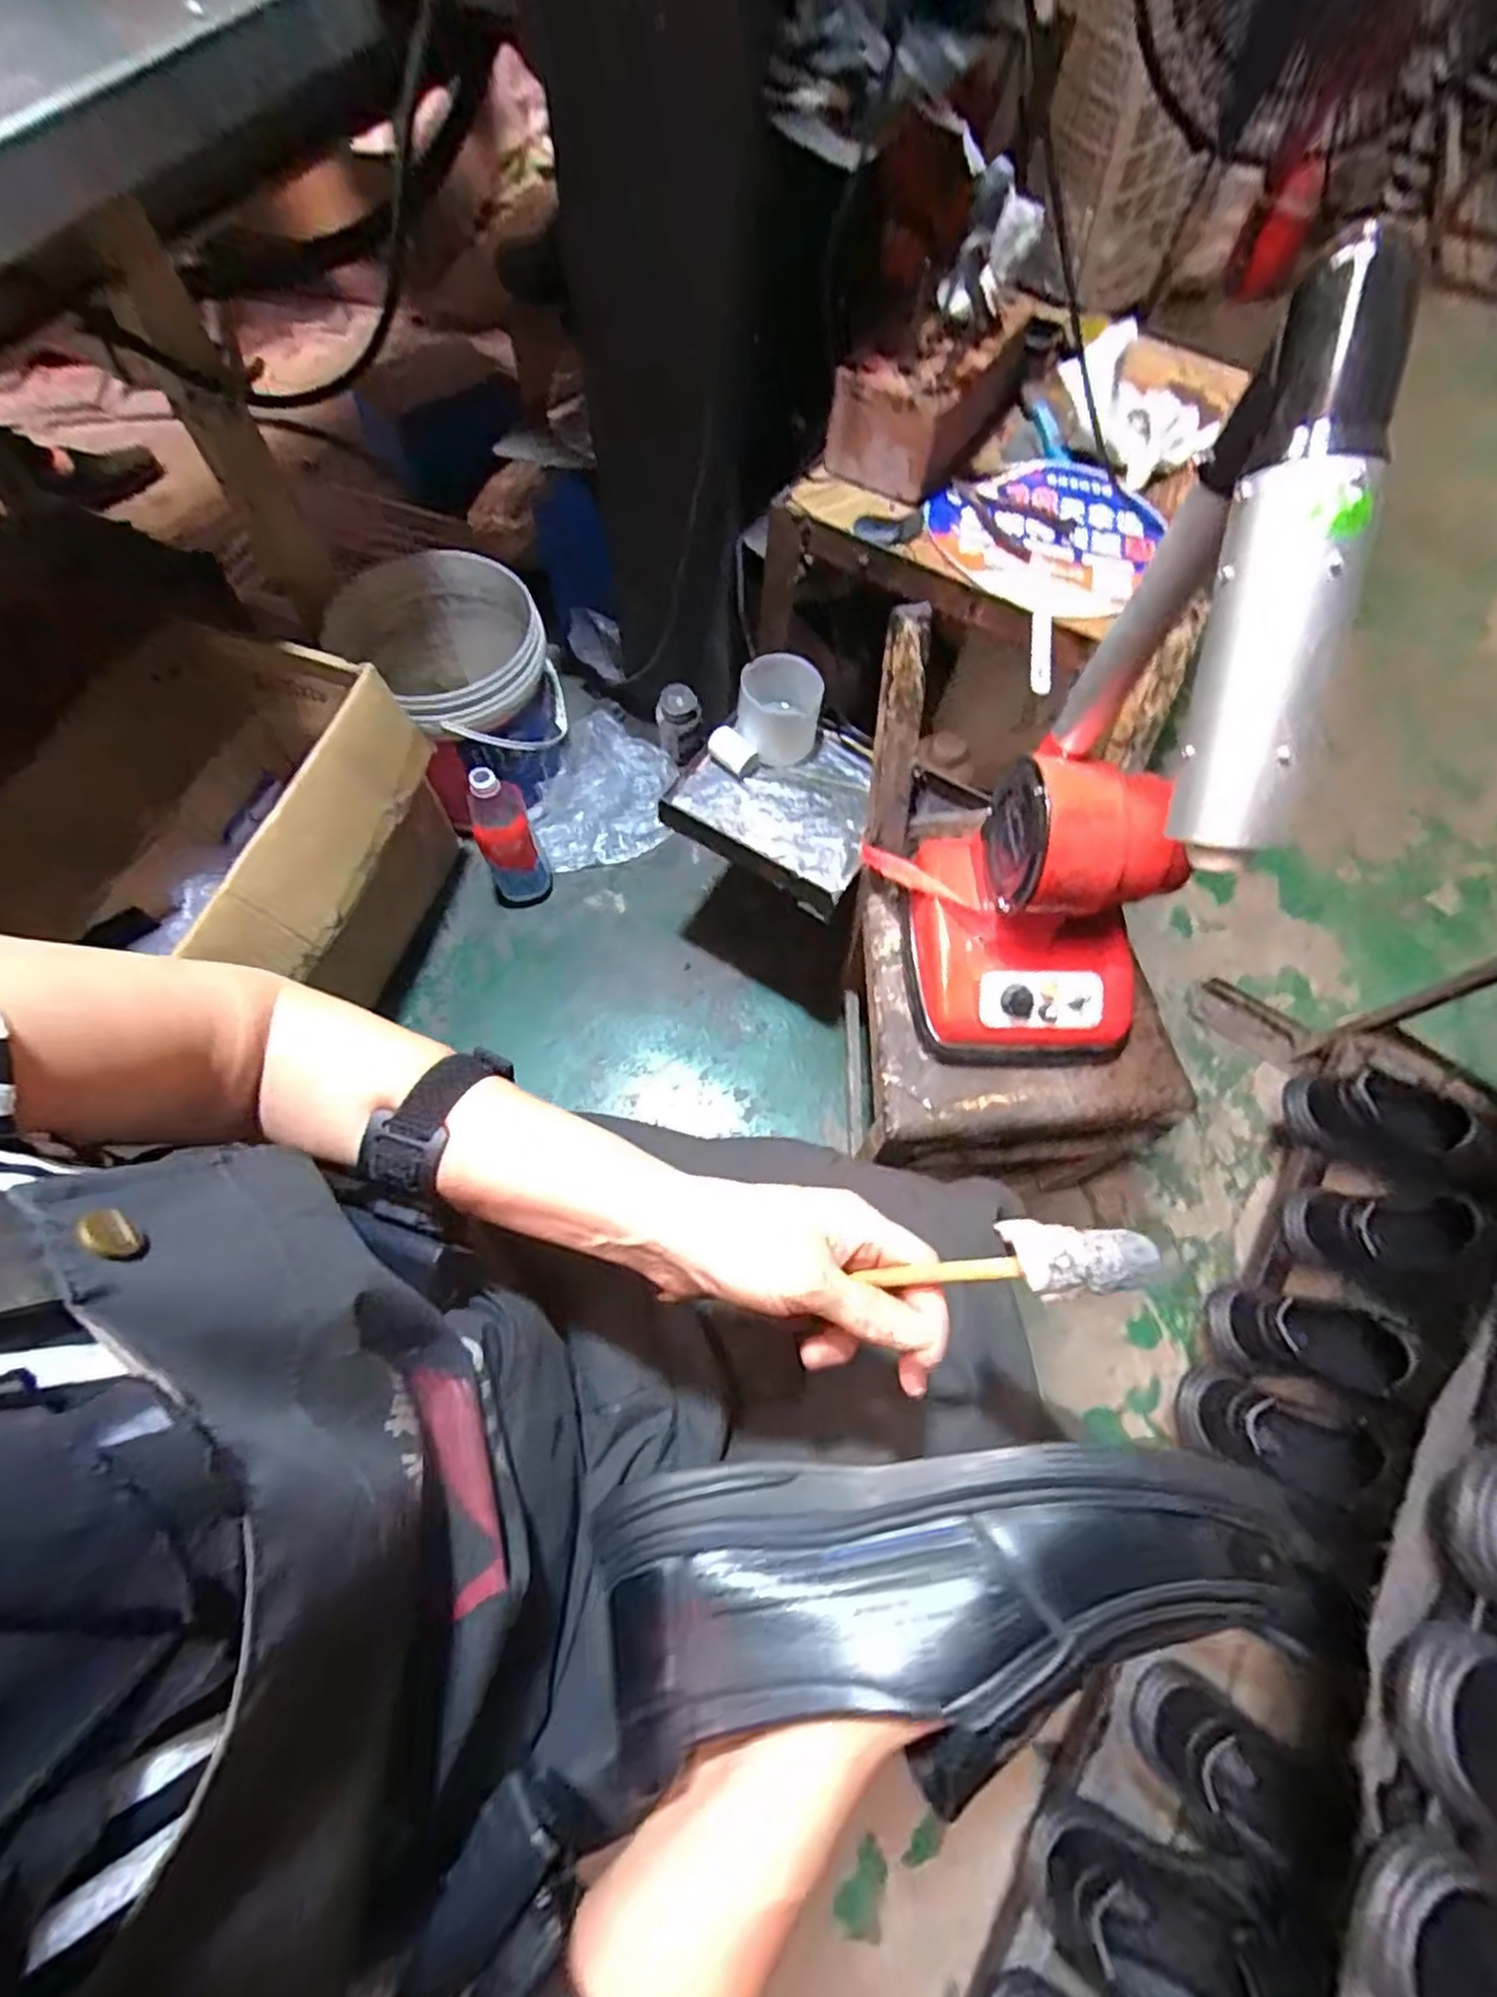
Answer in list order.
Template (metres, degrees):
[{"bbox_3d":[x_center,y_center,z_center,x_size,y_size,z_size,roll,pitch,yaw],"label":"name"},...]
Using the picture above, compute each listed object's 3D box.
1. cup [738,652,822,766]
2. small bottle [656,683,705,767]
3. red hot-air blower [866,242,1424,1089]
[{"bbox_3d":[0.034,-0.314,0.808,0.088,0.081,0.076,9,67,1],"label":"cup"},{"bbox_3d":[-0.097,-0.392,1.063,0.066,0.100,0.055,-10,68,-6],"label":"small bottle"},{"bbox_3d":[0.243,-0.136,0.493,0.178,0.464,0.224,-6,68,-5],"label":"red hot-air blower"}]

